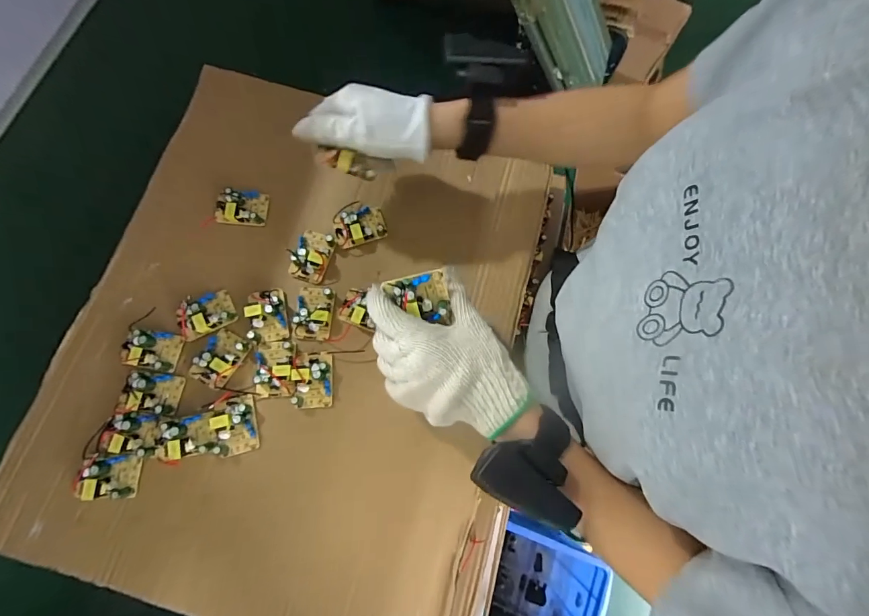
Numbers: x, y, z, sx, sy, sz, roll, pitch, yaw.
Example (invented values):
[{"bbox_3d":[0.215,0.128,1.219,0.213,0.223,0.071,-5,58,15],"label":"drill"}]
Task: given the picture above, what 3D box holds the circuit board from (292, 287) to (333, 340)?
[{"bbox_3d":[-0.120,0.003,0.390,0.035,0.014,0.053,7,74,-1],"label":"circuit board"}]

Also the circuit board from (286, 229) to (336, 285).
[{"bbox_3d":[-0.125,-0.054,0.398,0.036,0.018,0.051,17,74,2],"label":"circuit board"}]

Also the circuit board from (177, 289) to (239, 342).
[{"bbox_3d":[-0.226,0.005,0.385,0.051,0.012,0.037,-25,77,-10],"label":"circuit board"}]

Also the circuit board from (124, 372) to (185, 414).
[{"bbox_3d":[-0.258,0.077,0.357,0.044,0.015,0.034,8,74,-1],"label":"circuit board"}]

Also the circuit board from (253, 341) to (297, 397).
[{"bbox_3d":[-0.151,0.056,0.369,0.036,0.012,0.052,-8,75,-5],"label":"circuit board"}]

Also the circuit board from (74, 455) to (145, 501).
[{"bbox_3d":[-0.279,0.145,0.337,0.040,0.017,0.033,0,74,-3],"label":"circuit board"}]

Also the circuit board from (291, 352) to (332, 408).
[{"bbox_3d":[-0.114,0.067,0.368,0.035,0.014,0.051,-3,74,-4],"label":"circuit board"}]

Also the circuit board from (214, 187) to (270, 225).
[{"bbox_3d":[-0.201,-0.105,0.408,0.051,0.016,0.034,2,74,-2],"label":"circuit board"}]

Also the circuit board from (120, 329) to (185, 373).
[{"bbox_3d":[-0.272,0.039,0.373,0.052,0.015,0.037,8,74,-1],"label":"circuit board"}]

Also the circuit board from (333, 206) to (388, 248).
[{"bbox_3d":[-0.077,-0.086,0.409,0.052,0.015,0.036,-17,76,-8],"label":"circuit board"}]

